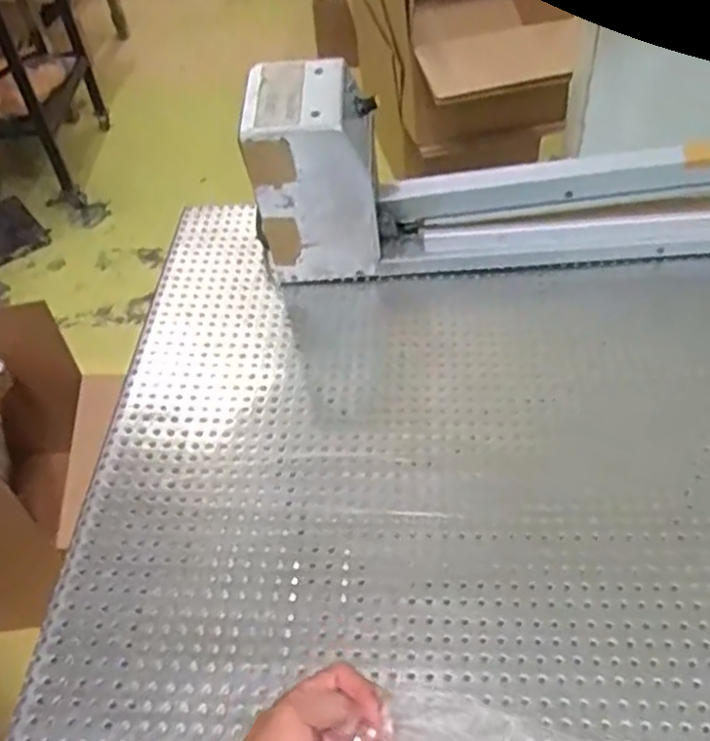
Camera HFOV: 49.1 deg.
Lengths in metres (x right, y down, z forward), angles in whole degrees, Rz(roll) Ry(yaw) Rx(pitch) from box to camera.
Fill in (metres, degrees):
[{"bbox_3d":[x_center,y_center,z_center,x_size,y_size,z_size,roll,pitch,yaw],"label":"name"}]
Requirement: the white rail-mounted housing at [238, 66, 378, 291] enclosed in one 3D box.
[{"bbox_3d":[-0.040,-0.179,0.769,0.125,0.221,0.086,-8,47,-1],"label":"white rail-mounted housing"}]

